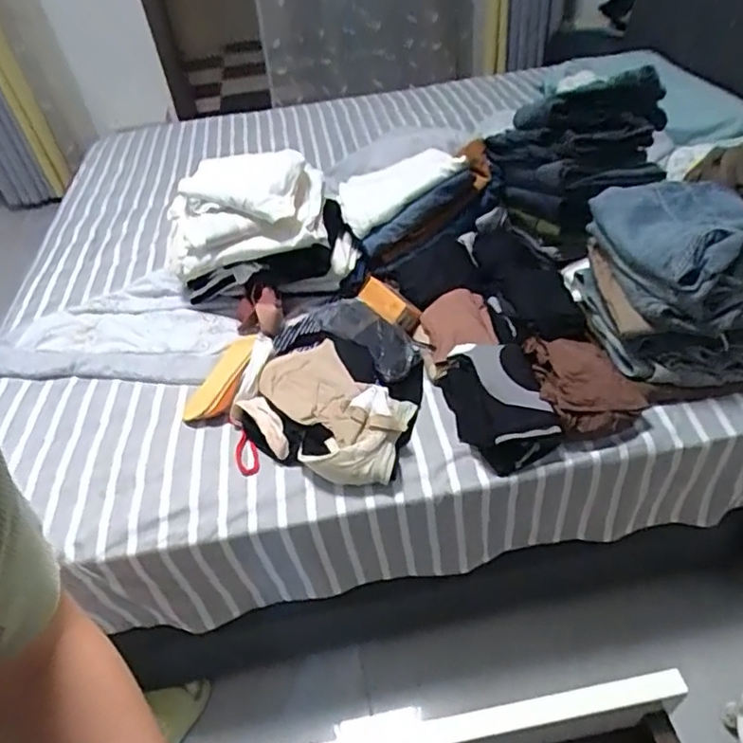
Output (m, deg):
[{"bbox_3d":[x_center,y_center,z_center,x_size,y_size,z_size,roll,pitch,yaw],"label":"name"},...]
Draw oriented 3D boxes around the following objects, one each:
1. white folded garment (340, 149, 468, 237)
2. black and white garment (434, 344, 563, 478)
[{"bbox_3d":[0.051,-0.413,1.249,0.269,0.045,0.217,-29,42,3],"label":"white folded garment"},{"bbox_3d":[0.200,0.048,0.910,0.128,0.083,0.198,-14,44,-8],"label":"black and white garment"}]

